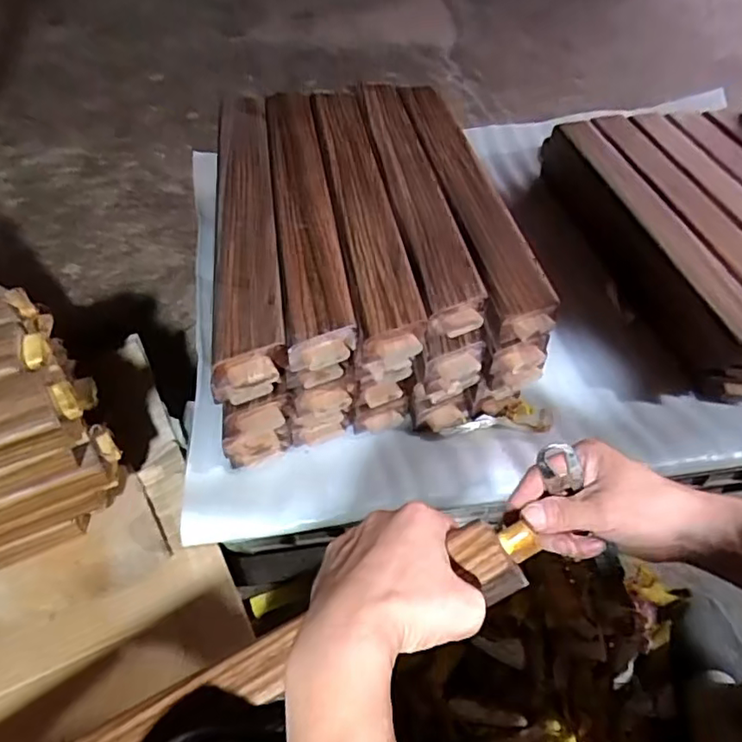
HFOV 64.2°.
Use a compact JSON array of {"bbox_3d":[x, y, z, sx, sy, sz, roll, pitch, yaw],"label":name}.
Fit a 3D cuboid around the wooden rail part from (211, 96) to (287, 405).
[{"bbox_3d":[-0.181,-0.230,0.858,0.081,0.067,0.681,-6,49,-7],"label":"wooden rail part"}]

